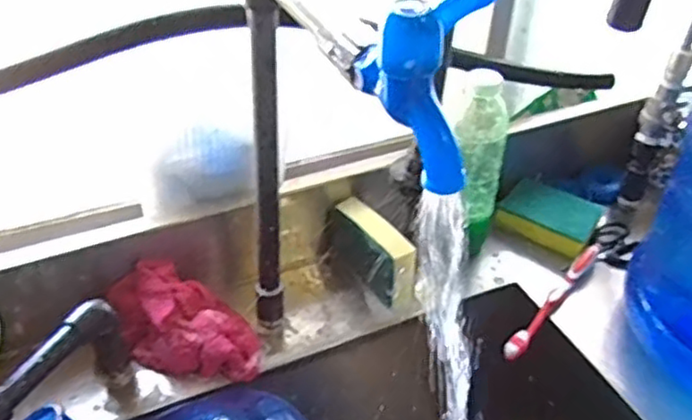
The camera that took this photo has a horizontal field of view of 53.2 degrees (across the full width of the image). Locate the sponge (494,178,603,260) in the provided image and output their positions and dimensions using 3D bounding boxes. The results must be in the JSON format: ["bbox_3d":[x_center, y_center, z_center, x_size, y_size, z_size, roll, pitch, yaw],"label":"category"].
[{"bbox_3d":[0.239,0.006,0.810,0.105,0.033,0.083,23,43,24],"label":"sponge"}]

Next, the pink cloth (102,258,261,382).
[{"bbox_3d":[-0.149,0.101,0.645,0.145,0.067,0.079,9,39,9],"label":"pink cloth"}]

